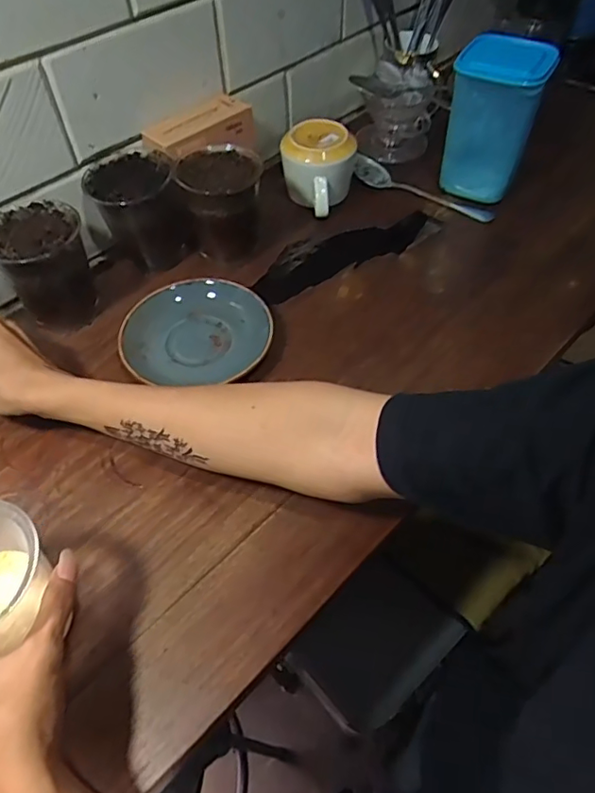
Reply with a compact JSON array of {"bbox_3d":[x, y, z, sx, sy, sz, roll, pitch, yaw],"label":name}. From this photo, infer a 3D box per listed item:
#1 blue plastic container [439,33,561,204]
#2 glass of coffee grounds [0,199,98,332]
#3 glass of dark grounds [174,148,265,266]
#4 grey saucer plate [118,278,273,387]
[{"bbox_3d":[0.228,-0.322,0.655,0.088,0.157,0.108,18,55,14],"label":"blue plastic container"},{"bbox_3d":[-0.247,-0.125,0.551,0.086,0.101,0.083,-34,60,-23],"label":"glass of coffee grounds"},{"bbox_3d":[-0.079,-0.204,0.601,0.085,0.093,0.071,-9,53,-6],"label":"glass of dark grounds"},{"bbox_3d":[-0.096,-0.066,0.544,0.135,0.023,0.120,0,53,0],"label":"grey saucer plate"}]

